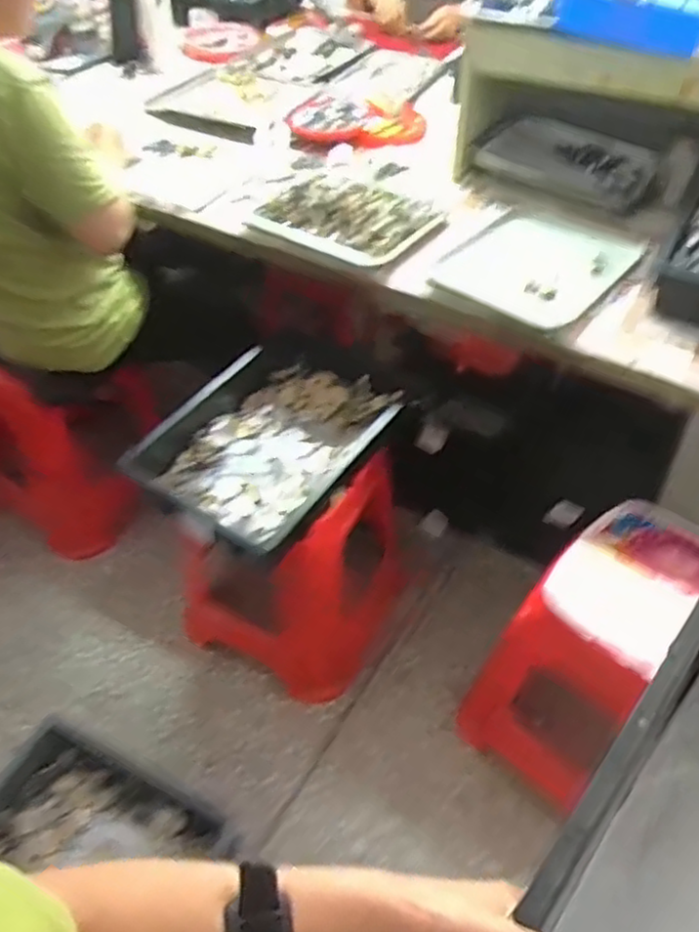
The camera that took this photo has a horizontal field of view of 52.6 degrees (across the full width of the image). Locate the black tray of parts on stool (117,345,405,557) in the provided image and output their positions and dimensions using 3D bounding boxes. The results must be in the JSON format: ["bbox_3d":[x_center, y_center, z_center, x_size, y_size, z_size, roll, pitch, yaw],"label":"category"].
[{"bbox_3d":[-0.126,-0.050,1.240,0.336,0.091,0.420,28,54,22],"label":"black tray of parts on stool"}]

